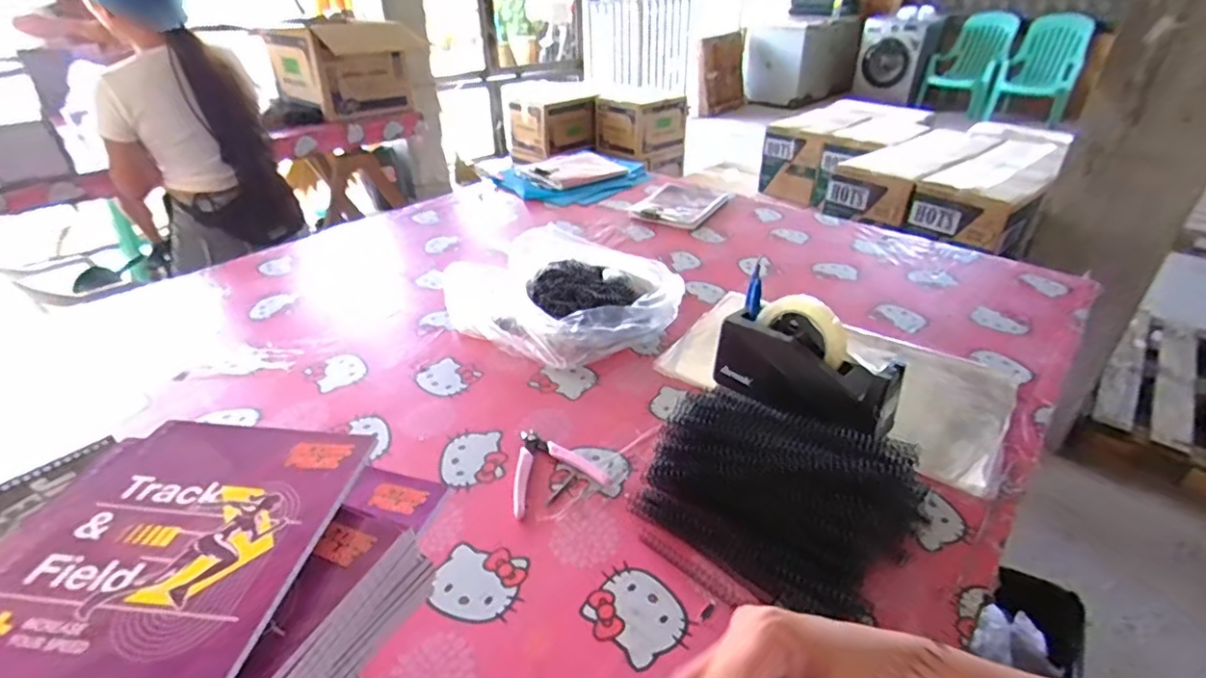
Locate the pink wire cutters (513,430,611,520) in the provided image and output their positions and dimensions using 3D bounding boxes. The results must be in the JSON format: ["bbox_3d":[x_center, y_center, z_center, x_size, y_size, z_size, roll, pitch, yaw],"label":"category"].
[{"bbox_3d":[-0.058,0.134,0.622,0.098,0.009,0.107,-12,36,-18],"label":"pink wire cutters"}]

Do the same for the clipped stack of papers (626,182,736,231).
[{"bbox_3d":[0.168,-0.301,1.295,0.170,0.018,0.251,18,37,24],"label":"clipped stack of papers"}]

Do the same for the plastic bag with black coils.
[{"bbox_3d":[-0.079,-0.082,0.904,0.382,0.062,0.301,21,39,28],"label":"plastic bag with black coils"}]

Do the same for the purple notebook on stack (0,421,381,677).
[{"bbox_3d":[-0.234,0.114,0.306,0.152,0.007,0.195,4,34,5],"label":"purple notebook on stack"}]

